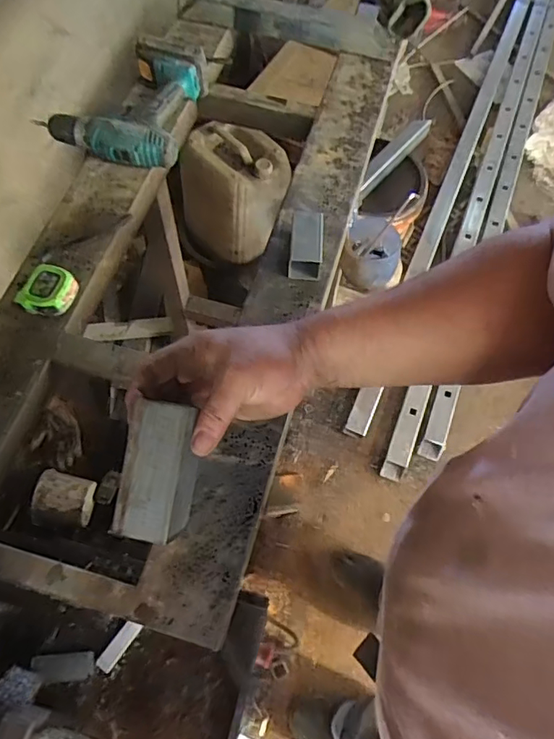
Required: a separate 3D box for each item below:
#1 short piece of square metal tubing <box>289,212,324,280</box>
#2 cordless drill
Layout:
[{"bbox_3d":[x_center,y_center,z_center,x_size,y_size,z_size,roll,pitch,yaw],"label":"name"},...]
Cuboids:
[{"bbox_3d":[0.039,-0.164,0.702,0.041,0.040,0.083,6,64,1],"label":"short piece of square metal tubing"},{"bbox_3d":[-0.221,-0.396,0.783,0.192,0.062,0.193,11,64,4],"label":"cordless drill"}]

